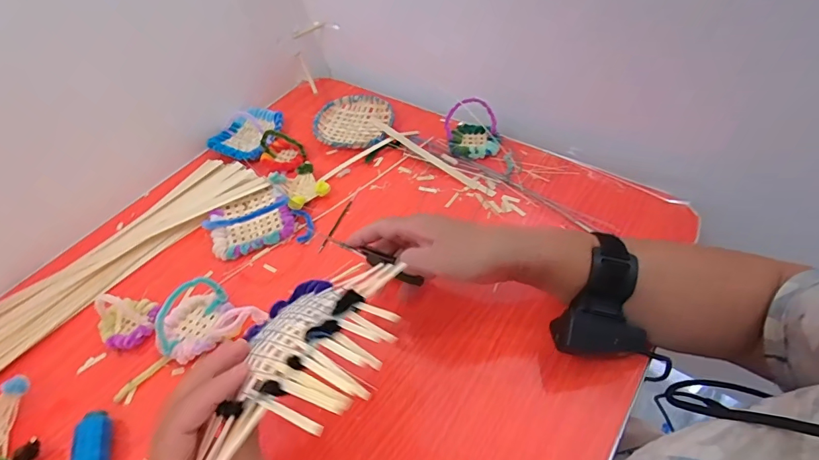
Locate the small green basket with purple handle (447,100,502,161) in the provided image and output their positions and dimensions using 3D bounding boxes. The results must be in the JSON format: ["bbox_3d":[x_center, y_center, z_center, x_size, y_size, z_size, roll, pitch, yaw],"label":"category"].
[{"bbox_3d":[0.081,-0.131,0.555,0.068,0.057,0.061,-1,50,4],"label":"small green basket with purple handle"}]

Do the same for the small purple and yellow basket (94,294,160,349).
[{"bbox_3d":[-0.281,0.085,0.429,0.055,0.032,0.050,18,54,19],"label":"small purple and yellow basket"}]

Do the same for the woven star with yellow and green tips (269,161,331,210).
[{"bbox_3d":[-0.130,-0.053,0.531,0.053,0.026,0.062,-33,55,-20],"label":"woven star with yellow and green tips"}]

